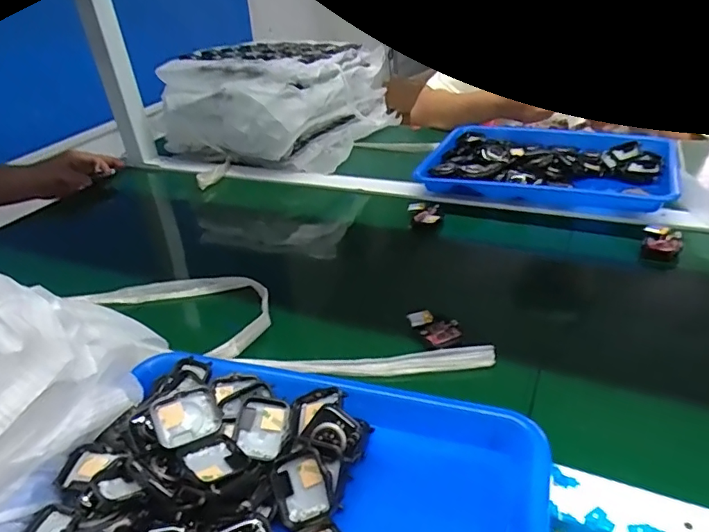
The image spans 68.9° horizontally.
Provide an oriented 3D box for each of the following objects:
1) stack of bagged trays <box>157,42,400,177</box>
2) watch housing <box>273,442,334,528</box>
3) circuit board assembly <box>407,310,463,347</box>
[{"bbox_3d":[-0.136,-0.316,0.970,0.313,0.170,0.331,13,37,28],"label":"stack of bagged trays"},{"bbox_3d":[-0.033,0.142,0.333,0.038,0.015,0.045,-29,66,1],"label":"watch housing"},{"bbox_3d":[0.078,0.058,0.489,0.038,0.014,0.048,-22,36,-22],"label":"circuit board assembly"}]

